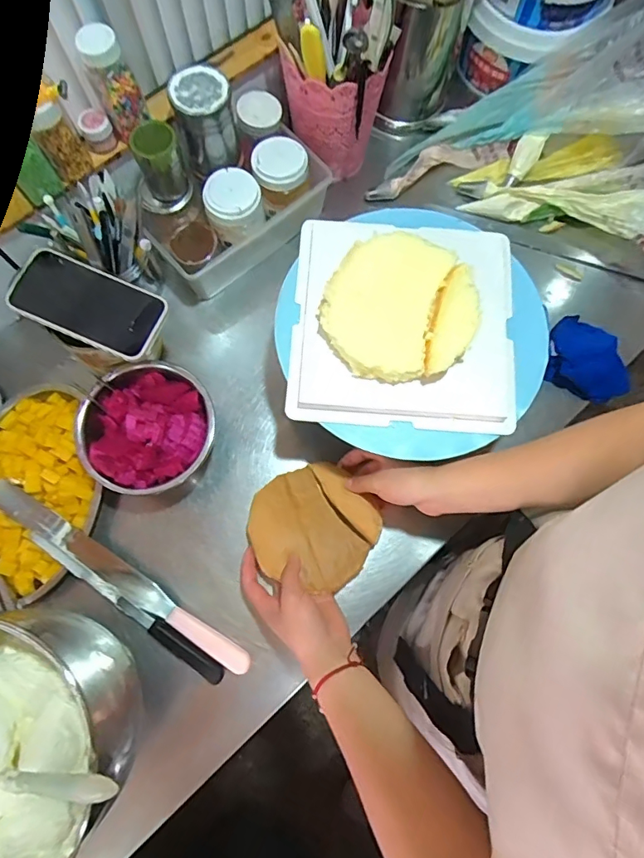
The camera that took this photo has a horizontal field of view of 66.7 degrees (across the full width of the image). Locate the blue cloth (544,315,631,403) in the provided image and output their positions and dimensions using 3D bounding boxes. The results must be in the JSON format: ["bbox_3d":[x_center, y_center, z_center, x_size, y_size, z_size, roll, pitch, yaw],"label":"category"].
[{"bbox_3d":[0.356,-0.096,0.659,0.125,0.038,0.105,23,76,4],"label":"blue cloth"}]

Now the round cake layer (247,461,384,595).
[{"bbox_3d":[-0.011,0.114,0.583,0.143,0.031,0.137,0,76,-2],"label":"round cake layer"}]

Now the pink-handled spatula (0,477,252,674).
[{"bbox_3d":[-0.236,0.170,0.569,0.358,0.033,0.031,33,77,6],"label":"pink-handled spatula"}]

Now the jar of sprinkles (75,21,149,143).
[{"bbox_3d":[-0.225,-0.373,0.533,0.049,0.104,0.043,-23,78,-7],"label":"jar of sprinkles"}]

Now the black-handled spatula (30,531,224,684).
[{"bbox_3d":[-0.224,0.202,0.562,0.268,0.015,0.021,36,78,7],"label":"black-handled spatula"}]

